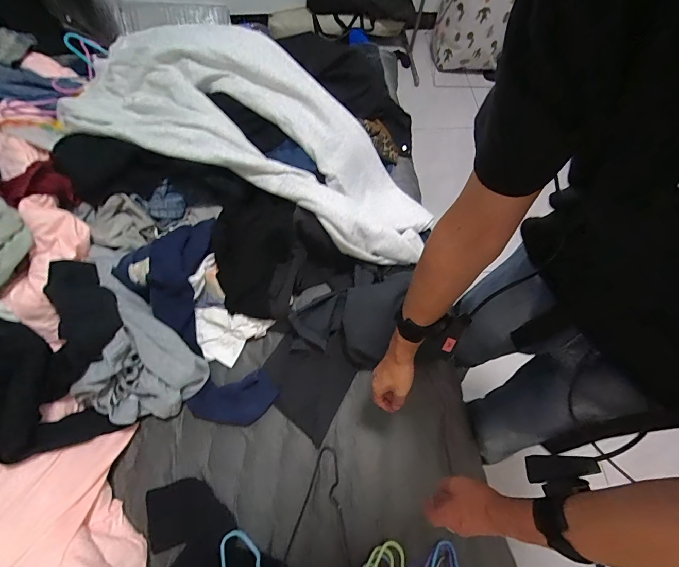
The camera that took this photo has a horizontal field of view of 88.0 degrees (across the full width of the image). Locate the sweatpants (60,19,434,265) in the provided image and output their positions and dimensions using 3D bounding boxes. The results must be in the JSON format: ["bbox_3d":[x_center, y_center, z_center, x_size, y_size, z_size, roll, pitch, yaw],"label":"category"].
[{"bbox_3d":[-0.203,-0.380,0.890,0.973,0.221,0.389,22,67,7],"label":"sweatpants"}]

